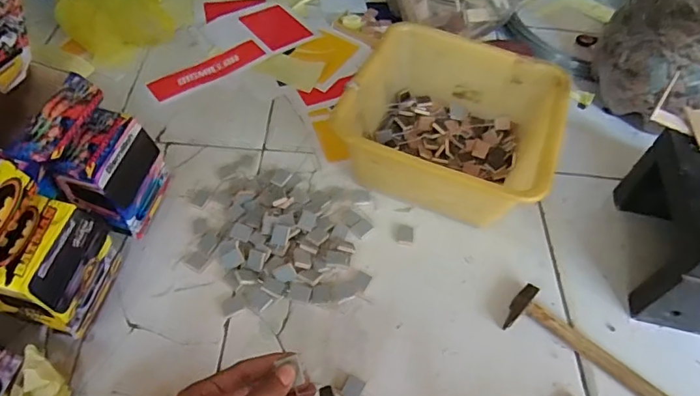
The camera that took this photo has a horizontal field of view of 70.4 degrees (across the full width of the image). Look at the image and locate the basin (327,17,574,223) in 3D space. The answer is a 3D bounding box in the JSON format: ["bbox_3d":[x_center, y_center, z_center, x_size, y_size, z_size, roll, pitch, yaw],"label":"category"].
[{"bbox_3d":[0.138,-0.100,0.692,0.272,0.118,0.263,17,54,7],"label":"basin"}]

